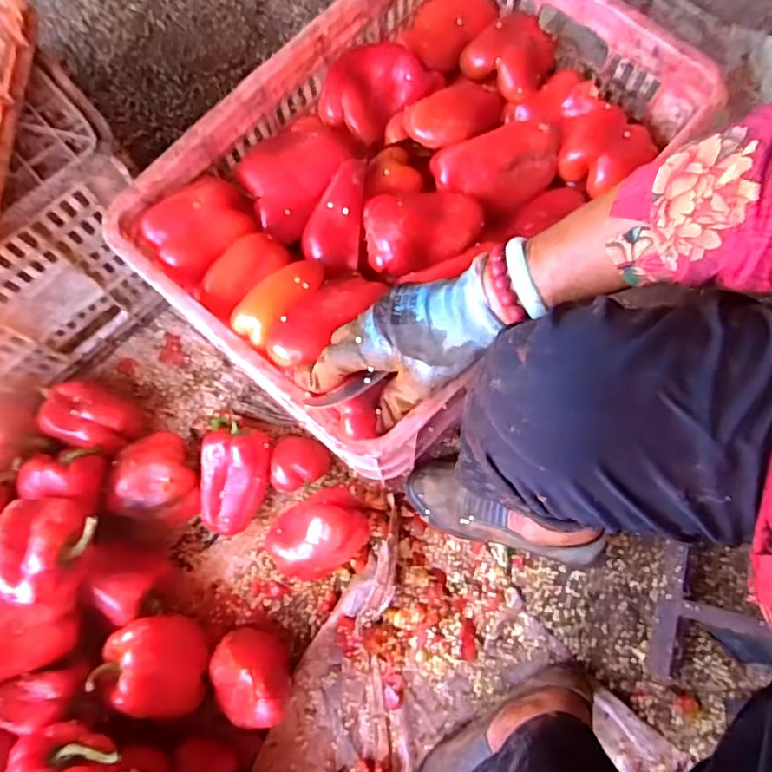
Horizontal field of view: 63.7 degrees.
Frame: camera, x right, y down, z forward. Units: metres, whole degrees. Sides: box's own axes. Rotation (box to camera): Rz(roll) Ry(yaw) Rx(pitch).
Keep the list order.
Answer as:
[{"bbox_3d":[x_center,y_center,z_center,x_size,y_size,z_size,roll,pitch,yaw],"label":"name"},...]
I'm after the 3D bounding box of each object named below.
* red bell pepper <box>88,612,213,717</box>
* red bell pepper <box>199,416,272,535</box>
[{"bbox_3d":[-0.256,0.311,0.692,0.103,0.103,0.106,-2,75,-1],"label":"red bell pepper"},{"bbox_3d":[-0.180,0.107,0.759,0.082,0.080,0.142,-2,75,-1],"label":"red bell pepper"}]

